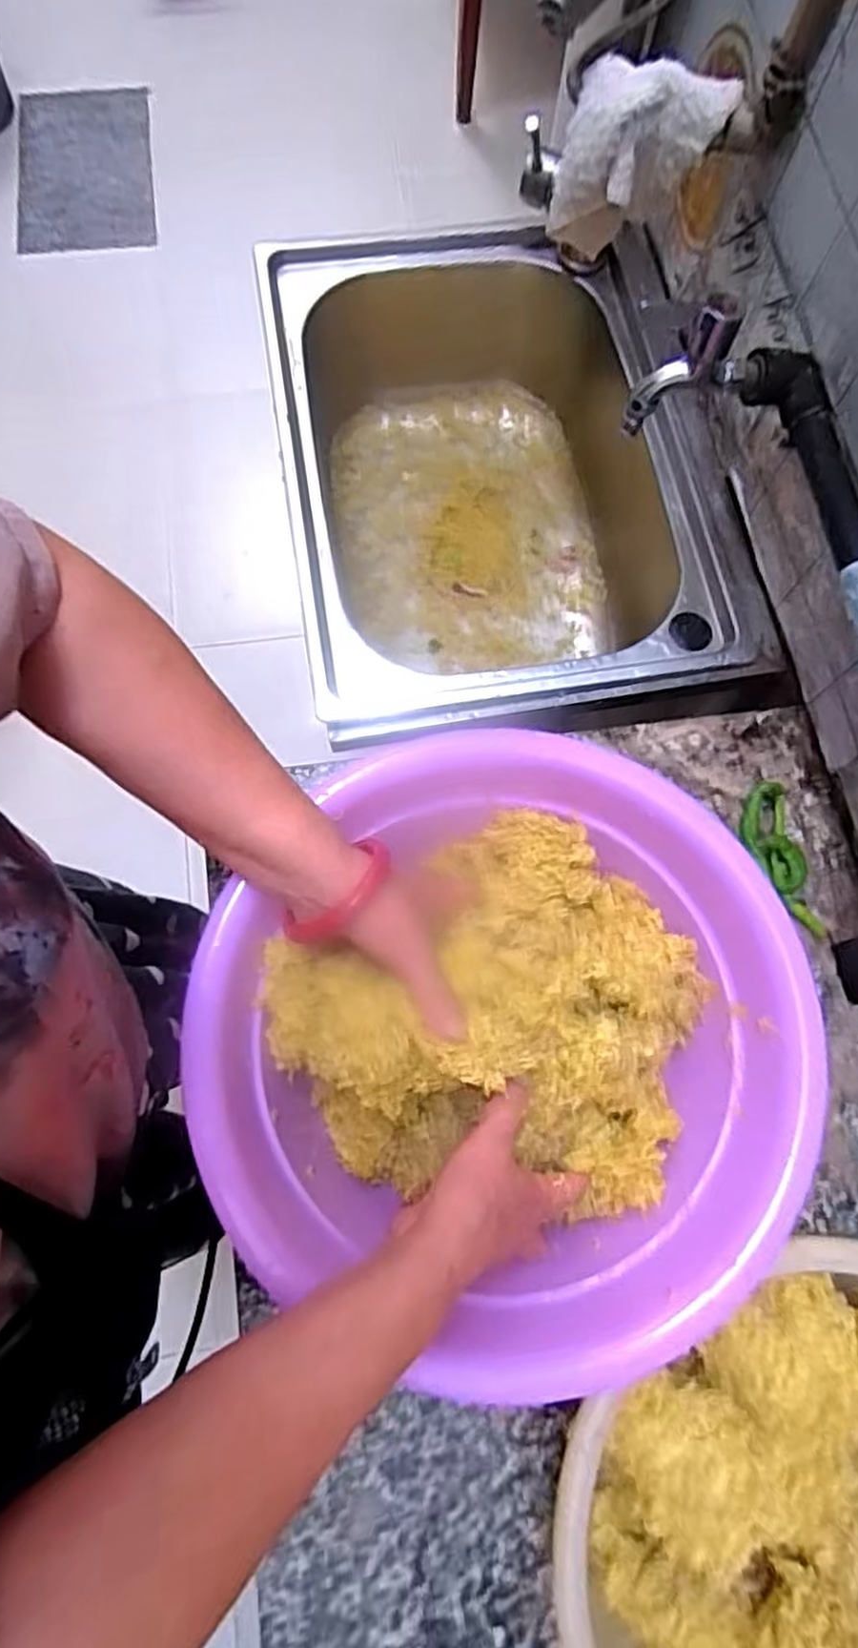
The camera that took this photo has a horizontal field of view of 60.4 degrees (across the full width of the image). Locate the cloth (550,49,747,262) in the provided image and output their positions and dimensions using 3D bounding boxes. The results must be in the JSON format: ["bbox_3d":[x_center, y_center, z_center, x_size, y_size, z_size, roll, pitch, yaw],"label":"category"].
[{"bbox_3d":[0.154,-0.489,0.547,0.106,0.099,0.077,19,76,3],"label":"cloth"}]

